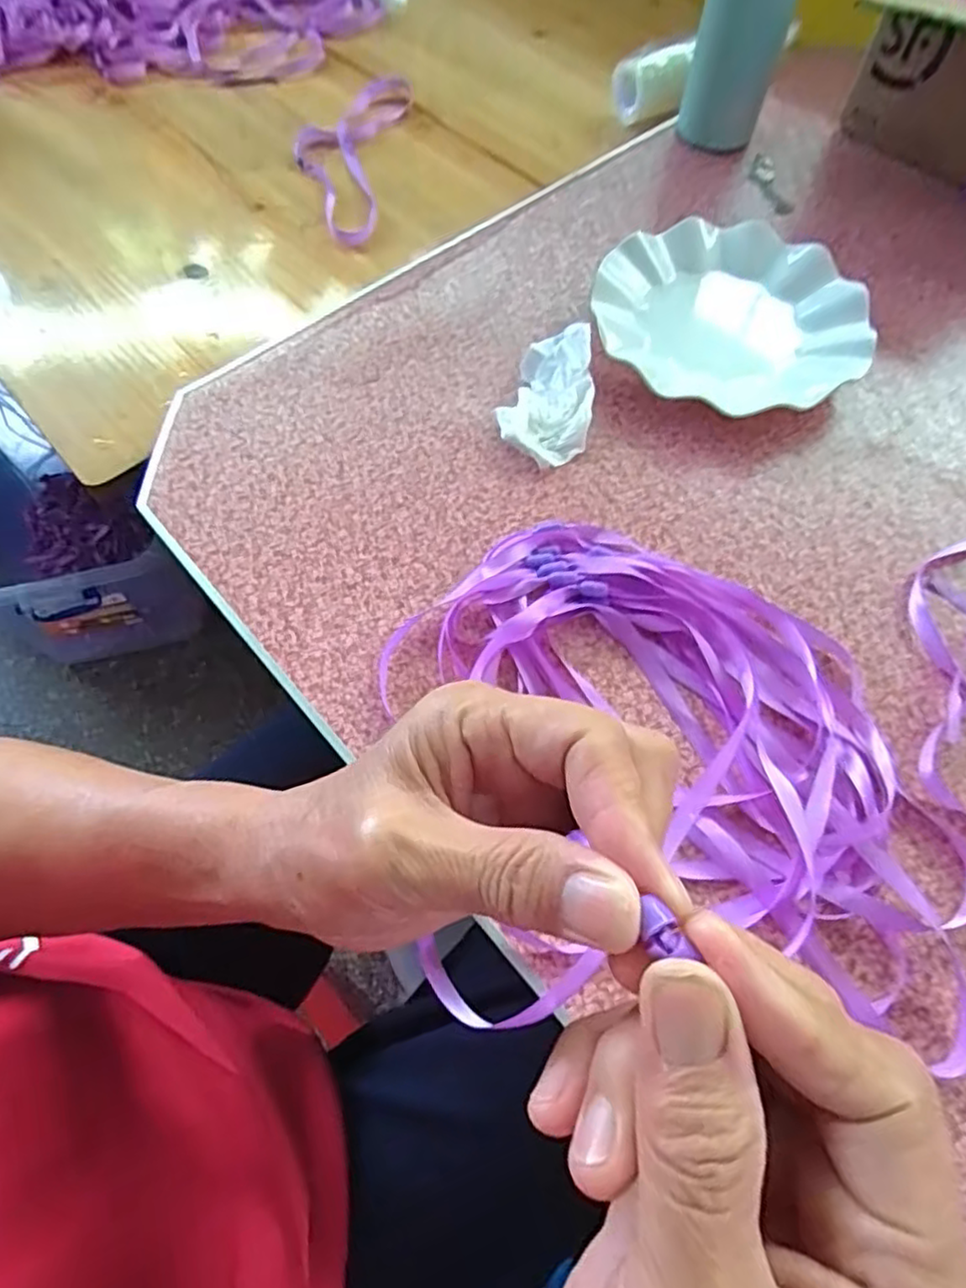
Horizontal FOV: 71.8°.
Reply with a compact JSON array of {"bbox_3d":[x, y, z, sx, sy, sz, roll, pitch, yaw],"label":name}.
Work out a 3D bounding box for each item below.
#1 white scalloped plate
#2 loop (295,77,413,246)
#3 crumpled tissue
[{"bbox_3d":[0.173,-0.233,0.477,0.182,0.028,0.182,0,65,0],"label":"white scalloped plate"},{"bbox_3d":[-0.127,-0.456,0.618,0.090,0.030,0.232,8,65,4],"label":"loop"},{"bbox_3d":[0.042,-0.164,0.438,0.058,0.029,0.093,7,65,3],"label":"crumpled tissue"}]

